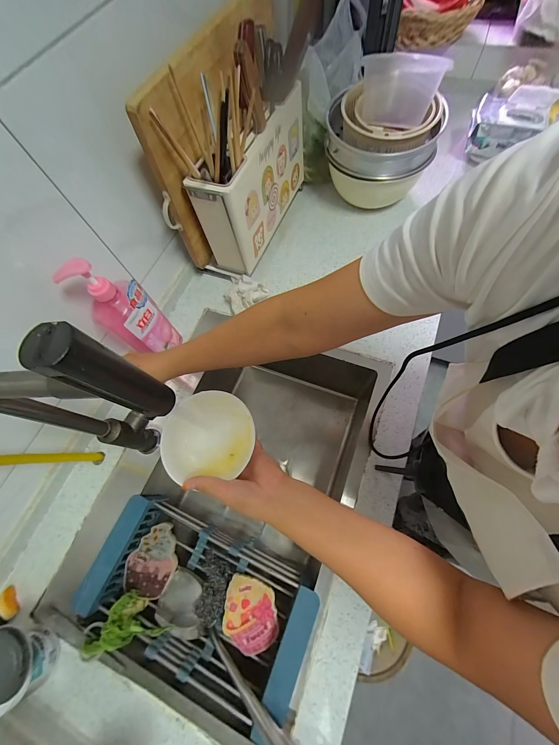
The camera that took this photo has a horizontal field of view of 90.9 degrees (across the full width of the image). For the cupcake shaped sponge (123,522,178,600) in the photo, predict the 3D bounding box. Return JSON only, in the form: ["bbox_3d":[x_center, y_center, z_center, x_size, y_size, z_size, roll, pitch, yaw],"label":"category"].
[{"bbox_3d":[-0.238,0.359,0.529,0.083,0.022,0.117,24,69,13],"label":"cupcake shaped sponge"}]

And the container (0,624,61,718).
[{"bbox_3d":[-0.383,0.423,0.405,0.084,0.098,0.090,-1,66,2],"label":"container"}]

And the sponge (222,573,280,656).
[{"bbox_3d":[-0.049,0.422,0.482,0.092,0.015,0.104,3,66,4],"label":"sponge"}]

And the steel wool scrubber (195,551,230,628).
[{"bbox_3d":[-0.125,0.393,0.503,0.056,0.046,0.109,6,67,5],"label":"steel wool scrubber"}]

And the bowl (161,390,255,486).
[{"bbox_3d":[-0.099,0.090,0.387,0.128,0.053,0.110,-7,66,0],"label":"bowl"}]

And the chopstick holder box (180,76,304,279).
[{"bbox_3d":[-0.043,-0.430,0.627,0.094,0.211,0.367,23,69,12],"label":"chopstick holder box"}]

